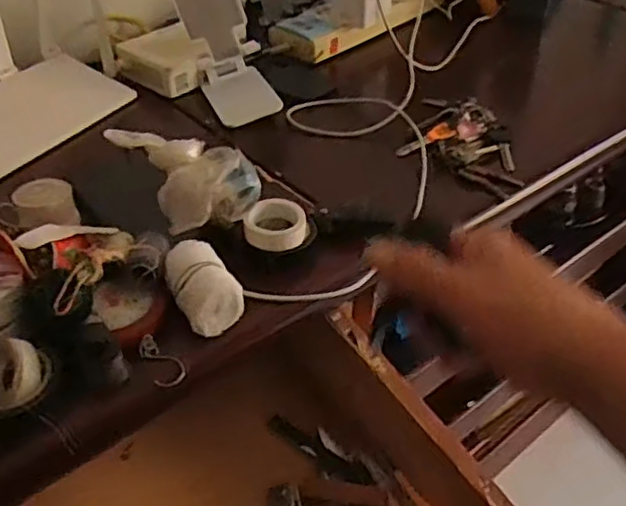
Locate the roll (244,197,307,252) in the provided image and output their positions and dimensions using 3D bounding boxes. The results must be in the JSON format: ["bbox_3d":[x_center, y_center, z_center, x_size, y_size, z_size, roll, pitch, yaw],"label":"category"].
[{"bbox_3d":[-0.029,-0.023,0.513,0.046,0.019,0.046,1,41,-1],"label":"roll"}]

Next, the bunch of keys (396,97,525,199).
[{"bbox_3d":[0.153,-0.110,0.650,0.112,0.023,0.142,16,43,17],"label":"bunch of keys"}]

